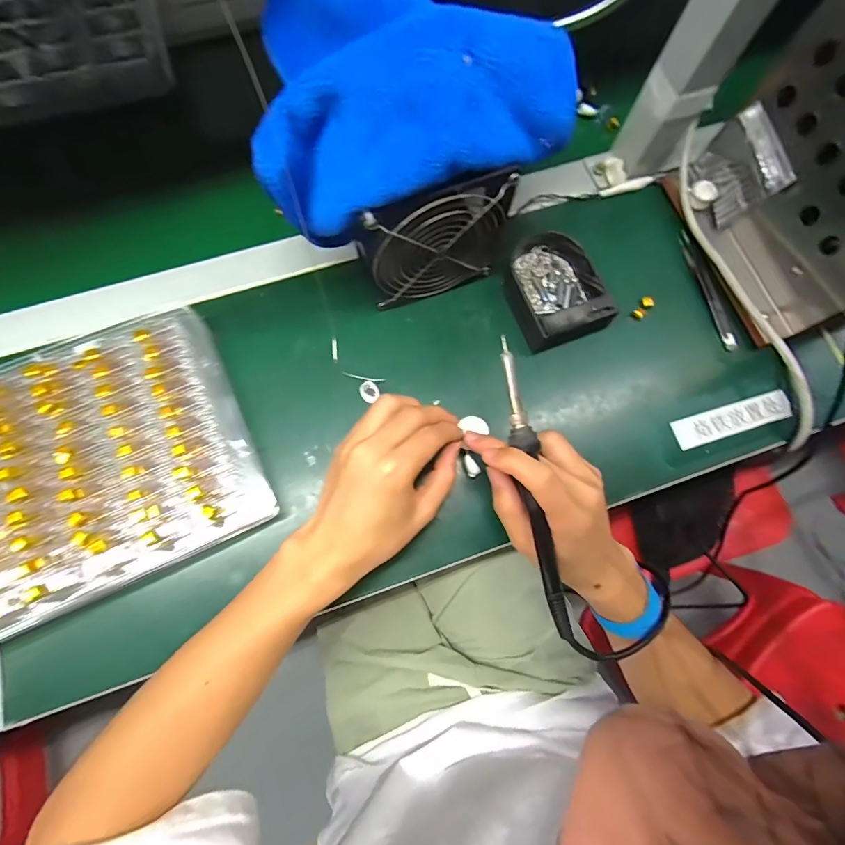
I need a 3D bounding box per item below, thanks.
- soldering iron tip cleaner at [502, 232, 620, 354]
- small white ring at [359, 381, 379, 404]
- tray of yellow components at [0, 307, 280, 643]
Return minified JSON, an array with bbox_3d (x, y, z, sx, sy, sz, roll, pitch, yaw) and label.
[{"bbox_3d":[0.123,-0.127,0.367,0.091,0.038,0.108,-21,78,-7],"label":"soldering iron tip cleaner"},{"bbox_3d":[-0.047,-0.027,0.350,0.016,0.010,0.019,-24,78,-8],"label":"small white ring"},{"bbox_3d":[-0.272,0.037,0.313,0.257,0.043,0.196,-23,79,-6],"label":"tray of yellow components"}]

